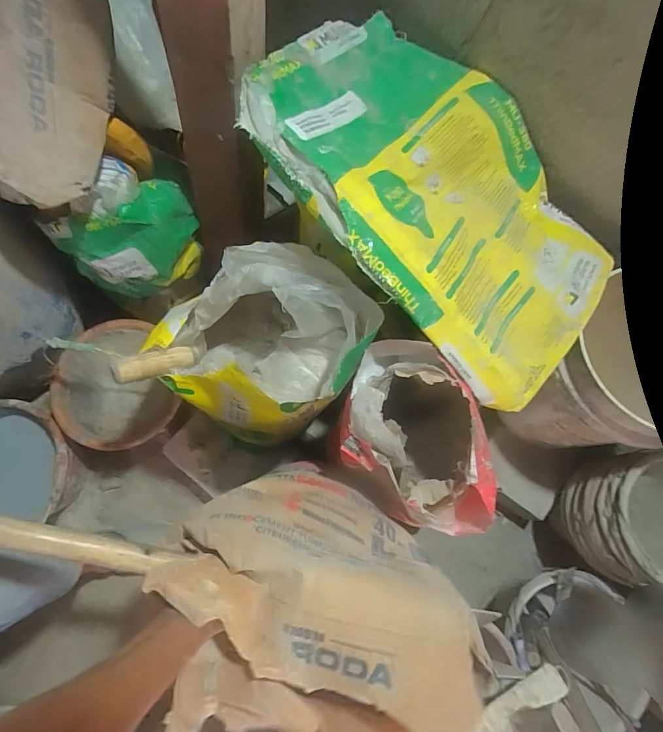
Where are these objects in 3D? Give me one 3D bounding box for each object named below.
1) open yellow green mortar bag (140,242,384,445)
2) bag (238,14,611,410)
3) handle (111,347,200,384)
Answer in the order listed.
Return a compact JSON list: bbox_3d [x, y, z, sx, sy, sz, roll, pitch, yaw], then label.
[{"bbox_3d":[-0.100,-0.032,0.605,0.257,0.244,0.270,40,77,8],"label":"open yellow green mortar bag"},{"bbox_3d":[0.178,-0.259,0.607,0.597,0.075,0.424,42,64,-10],"label":"bag"},{"bbox_3d":[-0.238,-0.004,0.562,0.117,0.024,0.027,-19,74,-41],"label":"handle"}]

